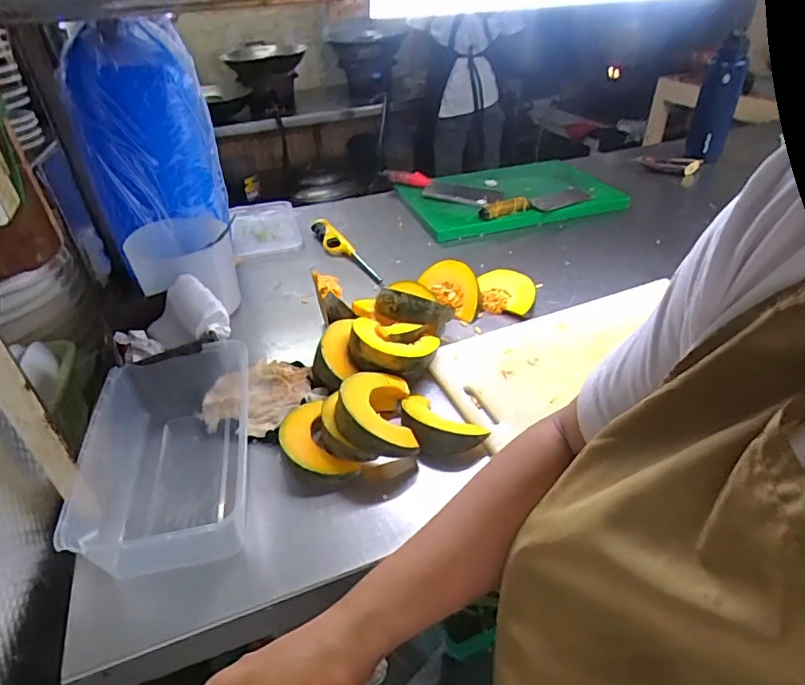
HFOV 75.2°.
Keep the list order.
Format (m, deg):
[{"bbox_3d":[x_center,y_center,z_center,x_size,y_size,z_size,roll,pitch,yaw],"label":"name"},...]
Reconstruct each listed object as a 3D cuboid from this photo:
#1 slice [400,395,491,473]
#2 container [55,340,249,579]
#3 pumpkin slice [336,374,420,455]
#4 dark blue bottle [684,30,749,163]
[{"bbox_3d":[0.037,0.096,0.608,0.077,0.036,0.121,-33,45,-33],"label":"slice"},{"bbox_3d":[-0.256,0.123,0.563,0.178,0.087,0.275,-8,37,-6],"label":"container"},{"bbox_3d":[-0.035,0.081,0.610,0.096,0.050,0.124,25,28,-20],"label":"pumpkin slice"},{"bbox_3d":[0.813,-0.619,1.355,0.096,0.307,0.099,16,41,25],"label":"dark blue bottle"}]

